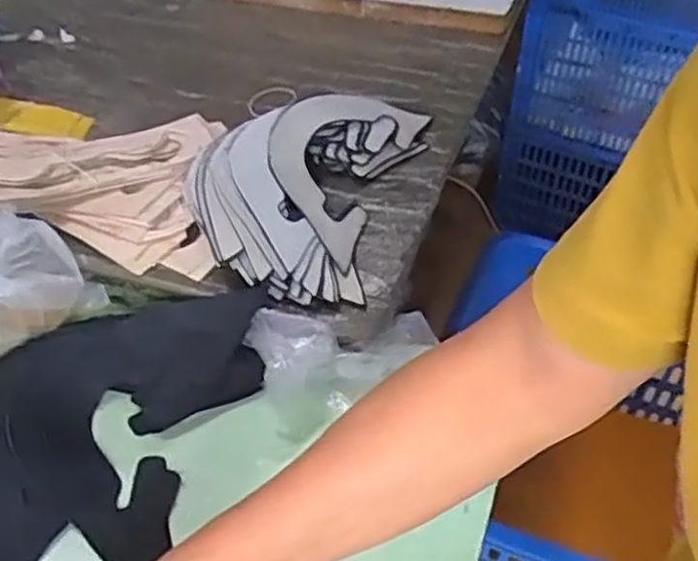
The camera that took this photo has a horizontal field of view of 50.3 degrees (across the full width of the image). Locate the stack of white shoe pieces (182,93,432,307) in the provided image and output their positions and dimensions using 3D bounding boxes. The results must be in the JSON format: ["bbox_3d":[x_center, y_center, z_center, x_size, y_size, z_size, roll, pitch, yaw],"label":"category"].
[{"bbox_3d":[-0.047,-0.104,0.690,0.181,0.055,0.288,11,47,11],"label":"stack of white shoe pieces"}]

